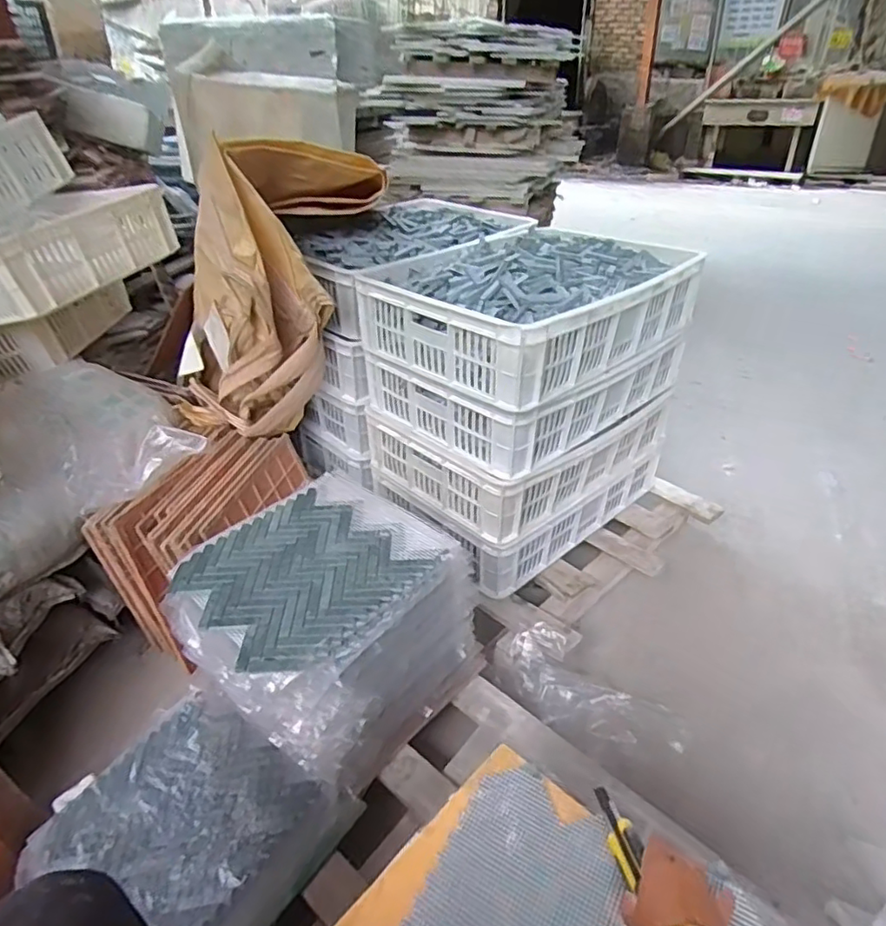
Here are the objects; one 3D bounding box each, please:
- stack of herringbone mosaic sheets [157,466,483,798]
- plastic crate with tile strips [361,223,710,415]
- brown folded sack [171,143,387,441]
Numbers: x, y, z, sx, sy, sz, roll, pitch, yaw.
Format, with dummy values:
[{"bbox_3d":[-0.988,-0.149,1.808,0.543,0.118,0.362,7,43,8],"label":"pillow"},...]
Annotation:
[{"bbox_3d":[-0.174,0.269,0.984,0.316,0.337,0.378,24,41,34],"label":"stack of herringbone mosaic sheets"},{"bbox_3d":[0.167,-0.308,1.168,0.563,0.183,0.410,-28,41,-34],"label":"plastic crate with tile strips"},{"bbox_3d":[-0.356,-0.327,1.190,0.302,0.598,0.267,17,30,-13],"label":"brown folded sack"}]

